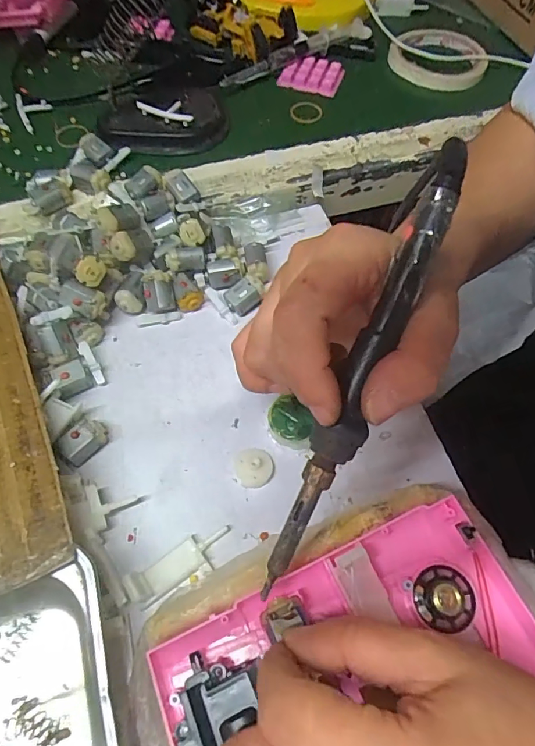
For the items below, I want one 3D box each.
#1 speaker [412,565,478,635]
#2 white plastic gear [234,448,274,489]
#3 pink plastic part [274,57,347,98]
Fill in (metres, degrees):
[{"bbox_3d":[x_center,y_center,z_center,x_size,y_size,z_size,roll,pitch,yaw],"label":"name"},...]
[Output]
[{"bbox_3d":[0.084,0.104,0.209,0.028,0.012,0.027,1,63,-2],"label":"speaker"},{"bbox_3d":[-0.008,0.057,0.275,0.023,0.007,0.024,1,63,-2],"label":"white plastic gear"},{"bbox_3d":[0.045,-0.299,0.453,0.058,0.009,0.043,20,64,8],"label":"pink plastic part"}]

